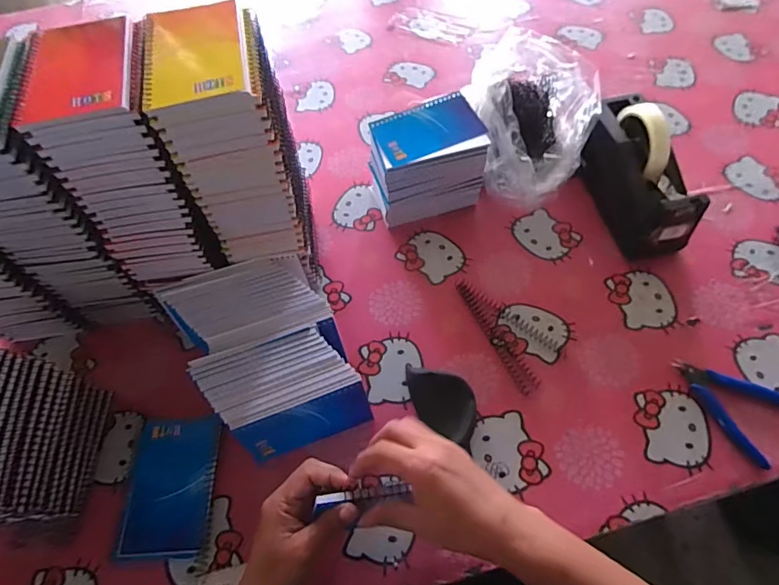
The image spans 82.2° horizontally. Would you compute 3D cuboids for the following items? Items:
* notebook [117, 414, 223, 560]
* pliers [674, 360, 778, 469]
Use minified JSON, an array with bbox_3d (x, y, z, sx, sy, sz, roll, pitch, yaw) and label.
[{"bbox_3d":[-0.228,0.199,0.469,0.091,0.007,0.132,-5,62,2],"label":"notebook"},{"bbox_3d":[0.369,0.111,0.480,0.086,0.008,0.115,-39,66,-15],"label":"pliers"}]

